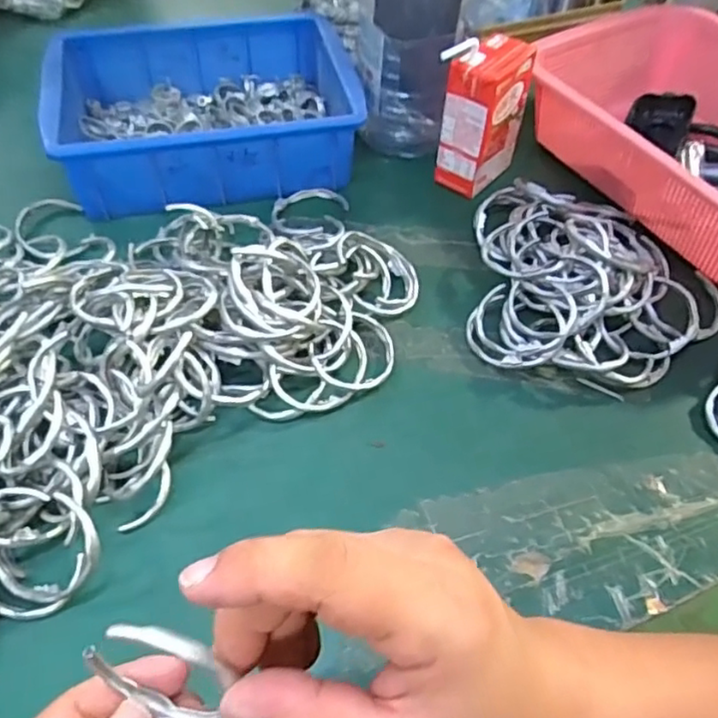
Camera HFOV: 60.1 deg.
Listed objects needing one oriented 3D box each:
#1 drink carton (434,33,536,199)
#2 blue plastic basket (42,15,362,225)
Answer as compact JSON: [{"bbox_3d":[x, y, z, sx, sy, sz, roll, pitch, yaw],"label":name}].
[{"bbox_3d":[0.101,-0.199,0.510,0.044,0.110,0.075,38,60,22],"label":"drink carton"},{"bbox_3d":[-0.130,-0.214,0.533,0.241,0.065,0.170,-10,55,-11],"label":"blue plastic basket"}]

